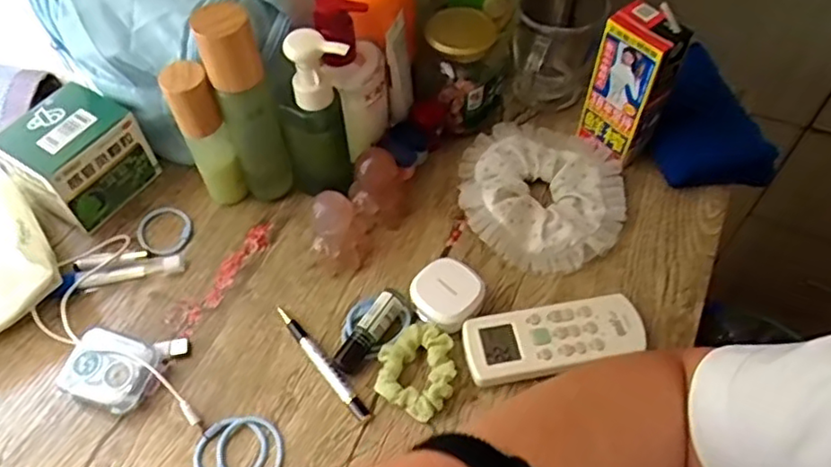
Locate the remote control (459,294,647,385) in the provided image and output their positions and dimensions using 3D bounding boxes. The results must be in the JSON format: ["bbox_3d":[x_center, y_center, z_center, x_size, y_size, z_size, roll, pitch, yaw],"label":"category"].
[{"bbox_3d":[0.100,0.078,0.463,0.128,0.018,0.050,-10,55,-5],"label":"remote control"}]

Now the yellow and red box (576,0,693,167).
[{"bbox_3d":[0.181,-0.123,0.531,0.043,0.131,0.061,-30,59,-18],"label":"yellow and red box"}]

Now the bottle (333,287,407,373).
[{"bbox_3d":[-0.033,0.072,0.471,0.019,0.024,0.073,31,61,21],"label":"bottle"}]

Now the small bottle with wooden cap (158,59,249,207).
[{"bbox_3d":[-0.166,-0.073,0.511,0.033,0.140,0.033,-31,59,-19],"label":"small bottle with wooden cap"}]

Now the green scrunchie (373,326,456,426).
[{"bbox_3d":[0.003,0.097,0.457,0.057,0.021,0.063,26,59,19],"label":"green scrunchie"}]

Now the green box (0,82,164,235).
[{"bbox_3d":[-0.288,-0.064,0.540,0.079,0.080,0.096,30,61,21],"label":"green box"}]

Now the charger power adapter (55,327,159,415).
[{"bbox_3d":[-0.220,0.099,0.456,0.059,0.025,0.050,18,57,14],"label":"charger power adapter"}]

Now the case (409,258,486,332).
[{"bbox_3d":[0.023,0.047,0.481,0.051,0.024,0.050,29,60,20],"label":"case"}]

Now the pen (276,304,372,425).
[{"bbox_3d":[-0.070,0.094,0.466,0.011,0.012,0.111,-35,61,-21],"label":"pen"}]

